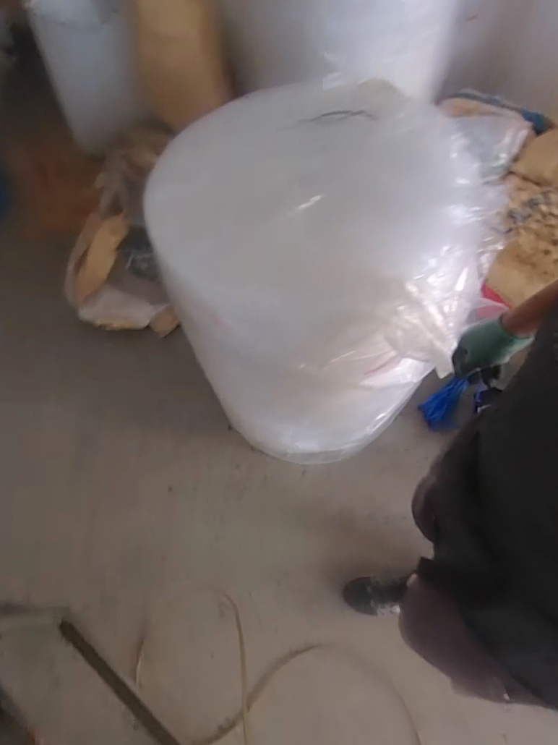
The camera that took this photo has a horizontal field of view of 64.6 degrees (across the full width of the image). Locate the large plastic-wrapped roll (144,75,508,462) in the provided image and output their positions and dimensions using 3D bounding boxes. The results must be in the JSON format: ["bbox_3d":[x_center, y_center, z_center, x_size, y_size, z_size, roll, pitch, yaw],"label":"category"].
[{"bbox_3d":[0.124,-0.222,1.252,0.691,0.765,0.724,-2,62,4],"label":"large plastic-wrapped roll"}]

